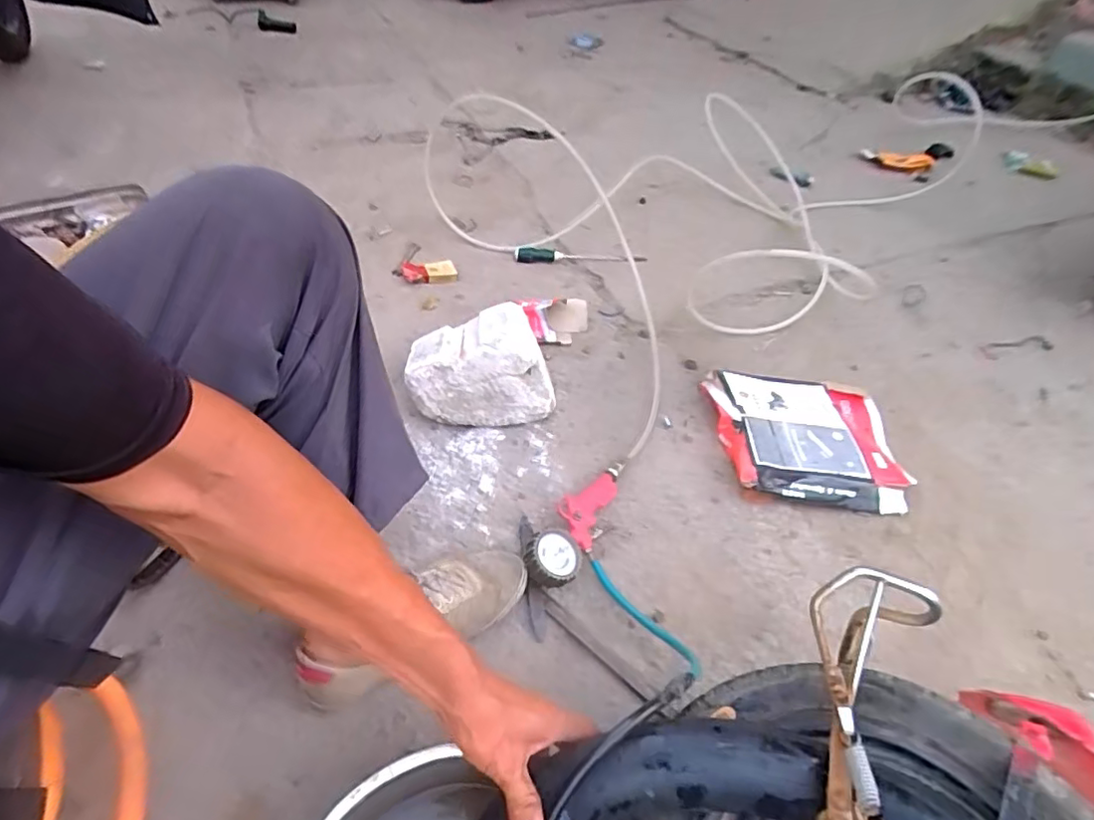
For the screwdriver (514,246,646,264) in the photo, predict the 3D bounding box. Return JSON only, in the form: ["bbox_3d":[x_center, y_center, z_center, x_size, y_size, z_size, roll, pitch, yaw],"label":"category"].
[{"bbox_3d":[0.073,-0.336,1.285,0.286,0.029,0.038,7,47,0],"label":"screwdriver"}]

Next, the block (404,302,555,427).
[{"bbox_3d":[-0.103,-0.078,0.943,0.227,0.140,0.186,2,48,-3],"label":"block"}]

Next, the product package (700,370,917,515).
[{"bbox_3d":[0.422,0.041,0.944,0.297,0.045,0.272,1,47,-5],"label":"product package"}]

